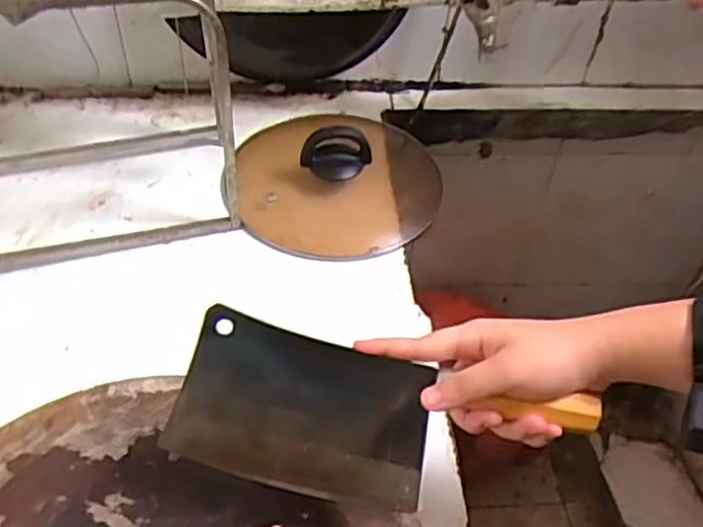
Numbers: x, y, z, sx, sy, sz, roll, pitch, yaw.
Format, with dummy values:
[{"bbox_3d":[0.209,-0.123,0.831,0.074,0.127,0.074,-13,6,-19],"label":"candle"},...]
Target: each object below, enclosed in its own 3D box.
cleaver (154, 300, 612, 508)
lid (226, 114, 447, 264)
[{"bbox_3d":[0.015,0.103,0.458,0.264,0.108,0.028,10,10,6],"label":"cleaver"},{"bbox_3d":[-0.016,-0.109,0.778,0.229,0.057,0.241,4,47,-4],"label":"lid"}]

